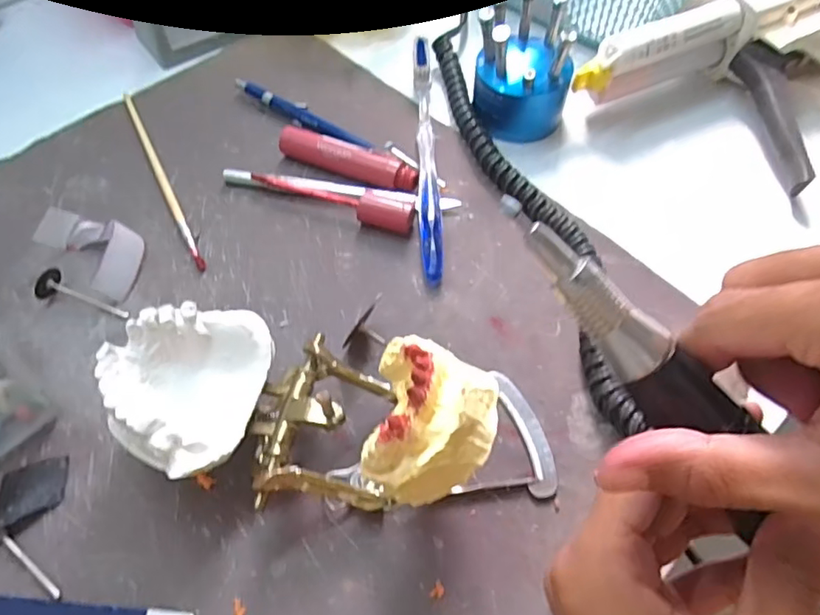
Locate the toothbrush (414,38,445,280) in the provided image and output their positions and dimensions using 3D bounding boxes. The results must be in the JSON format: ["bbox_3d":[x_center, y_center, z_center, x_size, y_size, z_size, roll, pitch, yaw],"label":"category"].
[{"bbox_3d":[0.010,-0.095,0.346,0.013,0.022,0.183,-1,58,-1],"label":"toothbrush"}]

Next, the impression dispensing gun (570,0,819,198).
[{"bbox_3d":[0.202,-0.128,0.349,0.161,0.060,0.145,-21,61,-13],"label":"impression dispensing gun"}]

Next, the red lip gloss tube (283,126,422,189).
[{"bbox_3d":[-0.037,-0.086,0.343,0.086,0.019,0.019,18,60,10],"label":"red lip gloss tube"}]

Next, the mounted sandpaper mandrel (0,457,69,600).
[{"bbox_3d":[-0.158,0.091,0.239,0.028,0.006,0.056,-12,59,-8],"label":"mounted sandpaper mandrel"}]

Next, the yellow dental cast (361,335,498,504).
[{"bbox_3d":[0.008,0.037,0.194,0.040,0.023,0.054,8,58,5],"label":"yellow dental cast"}]

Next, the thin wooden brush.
[{"bbox_3d":[-0.150,-0.081,0.348,0.006,0.004,0.158,-25,62,-15],"label":"thin wooden brush"}]

